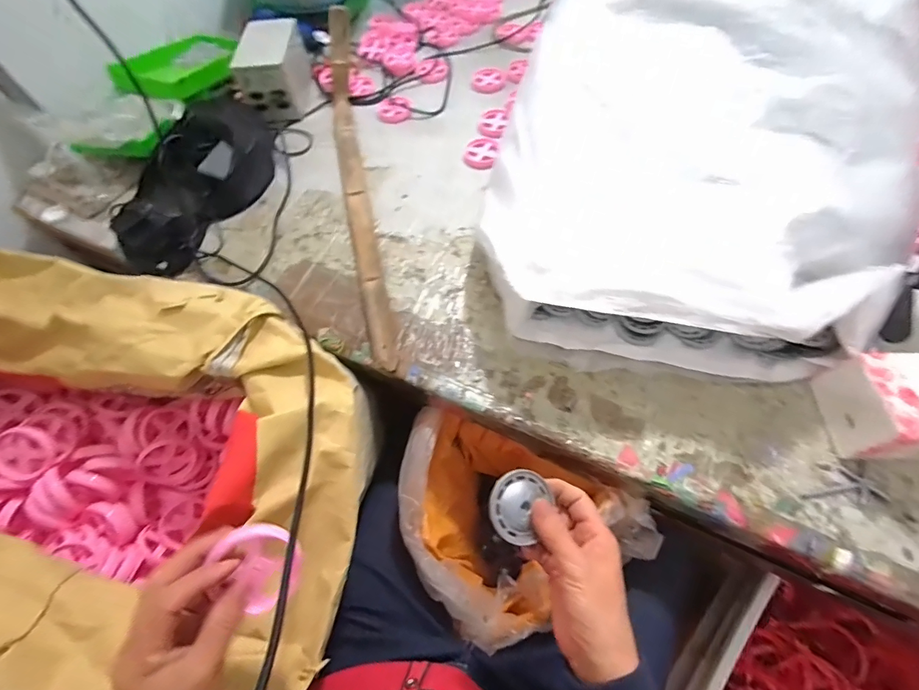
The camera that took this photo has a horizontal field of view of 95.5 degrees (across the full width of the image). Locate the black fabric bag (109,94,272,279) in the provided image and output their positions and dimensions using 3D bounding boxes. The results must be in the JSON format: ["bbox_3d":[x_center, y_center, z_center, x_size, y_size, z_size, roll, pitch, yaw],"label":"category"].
[{"bbox_3d":[-0.431,-0.280,0.691,0.174,0.060,0.365,15,64,11],"label":"black fabric bag"}]

